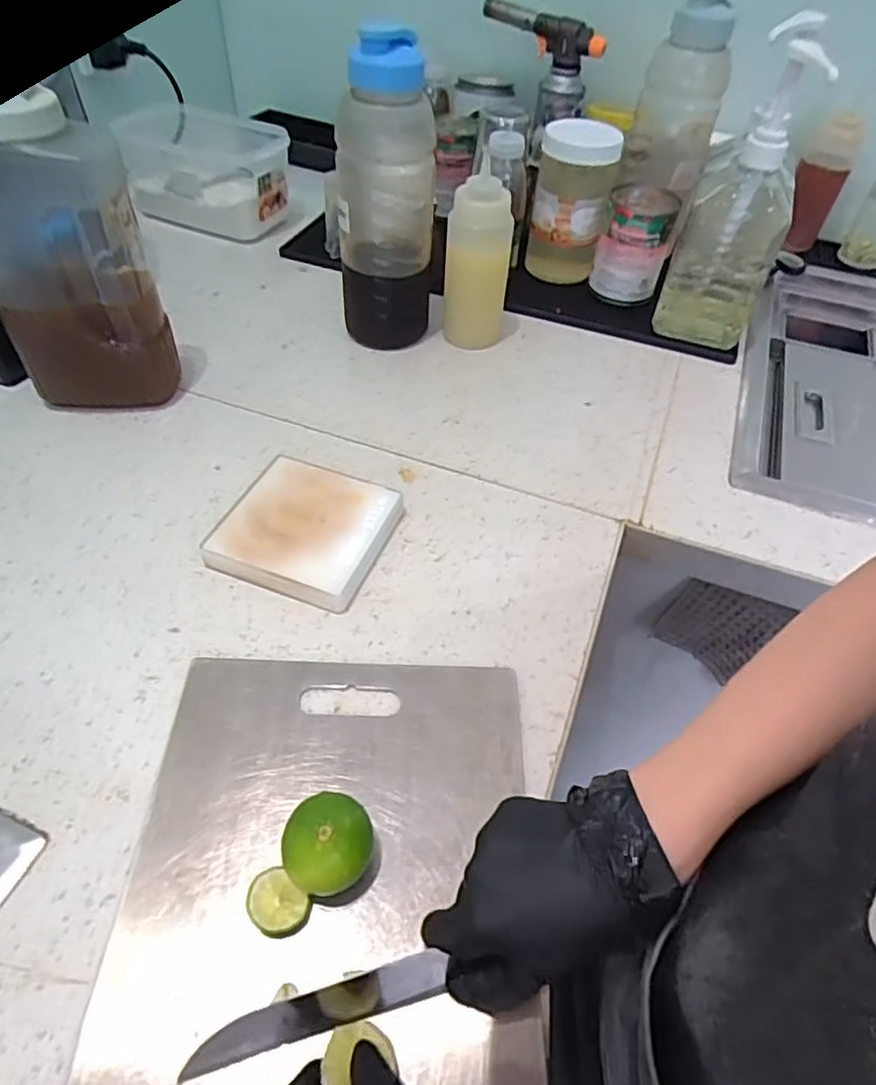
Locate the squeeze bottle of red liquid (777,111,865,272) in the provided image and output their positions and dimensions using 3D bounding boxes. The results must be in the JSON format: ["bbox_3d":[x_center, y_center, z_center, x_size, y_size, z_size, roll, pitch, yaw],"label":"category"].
[{"bbox_3d":[0.511,-0.474,0.882,0.062,0.173,0.058,25,52,16],"label":"squeeze bottle of red liquid"}]

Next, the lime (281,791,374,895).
[{"bbox_3d":[-0.061,0.167,0.357,0.047,0.050,0.047,3,49,-3],"label":"lime"}]

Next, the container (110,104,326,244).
[{"bbox_3d":[-0.305,-0.505,0.881,0.233,0.113,0.137,7,49,1],"label":"container"}]

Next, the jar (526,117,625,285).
[{"bbox_3d":[0.164,-0.419,0.802,0.091,0.166,0.085,10,49,3],"label":"jar"}]

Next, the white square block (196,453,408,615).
[{"bbox_3d":[-0.106,-0.011,0.533,0.123,0.025,0.120,18,50,10],"label":"white square block"}]

